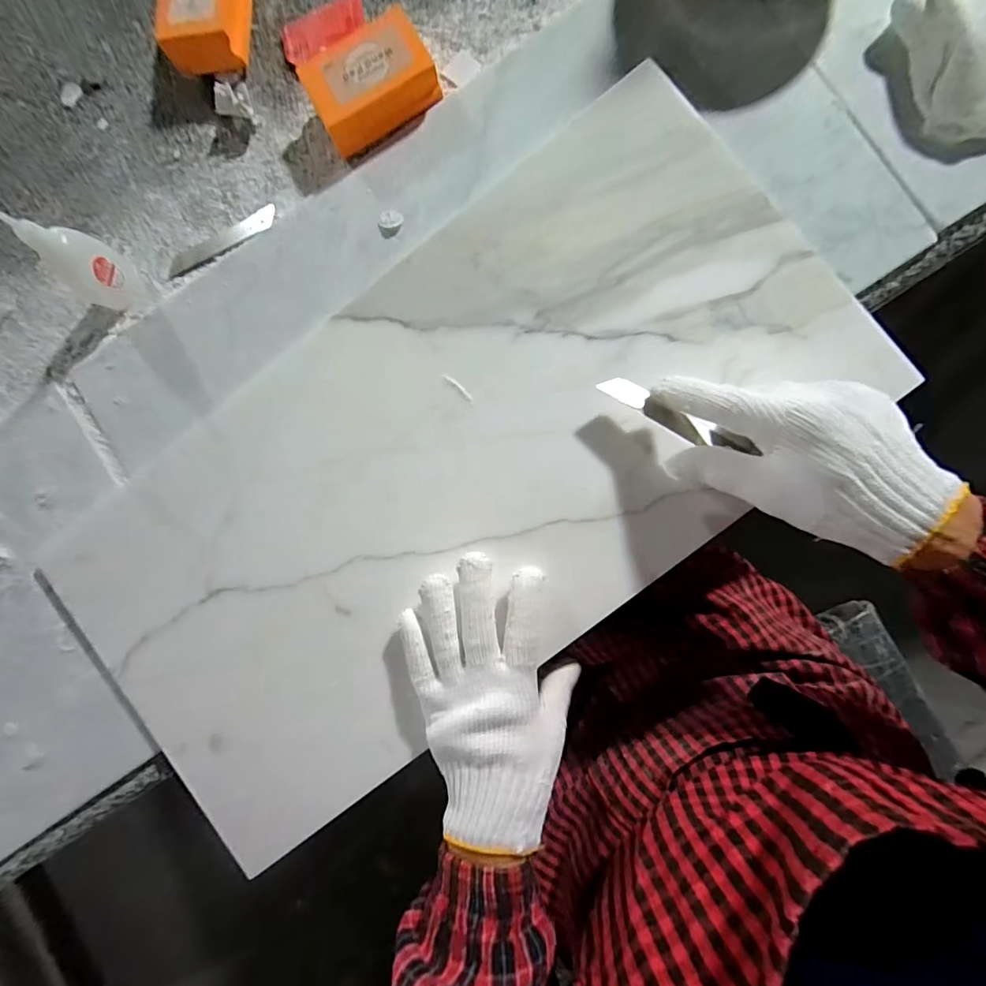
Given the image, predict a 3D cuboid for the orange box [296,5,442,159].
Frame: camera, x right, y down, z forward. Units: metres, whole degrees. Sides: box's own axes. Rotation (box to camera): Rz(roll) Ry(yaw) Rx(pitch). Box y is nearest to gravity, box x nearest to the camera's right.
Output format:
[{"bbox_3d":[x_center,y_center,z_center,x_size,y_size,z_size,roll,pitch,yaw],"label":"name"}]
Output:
[{"bbox_3d":[-0.093,-0.311,0.347,0.090,0.030,0.053,-30,85,3],"label":"orange box"}]

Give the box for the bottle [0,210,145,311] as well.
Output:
[{"bbox_3d":[-0.309,-0.172,0.332,0.033,0.093,0.044,30,90,5],"label":"bottle"}]

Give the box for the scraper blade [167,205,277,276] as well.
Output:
[{"bbox_3d":[-0.223,-0.207,0.376,0.099,0.004,0.021,-25,86,3],"label":"scraper blade"}]

